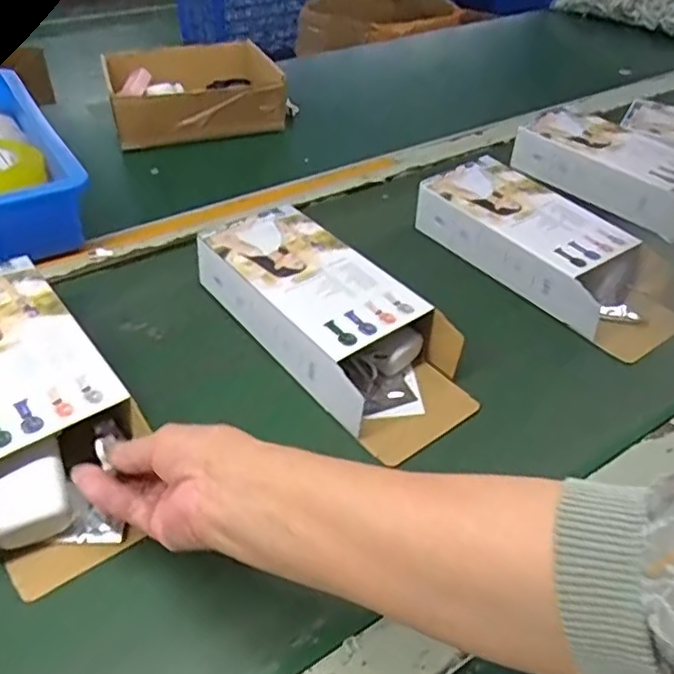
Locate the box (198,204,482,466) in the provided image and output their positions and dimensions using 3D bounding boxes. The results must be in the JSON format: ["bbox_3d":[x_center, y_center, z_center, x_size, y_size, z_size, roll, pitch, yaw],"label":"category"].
[{"bbox_3d":[-0.005,-0.018,0.513,0.101,0.061,0.248,-28,46,-31],"label":"box"}]

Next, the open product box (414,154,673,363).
[{"bbox_3d":[0.195,-0.083,0.594,0.114,0.056,0.257,-32,51,-34],"label":"open product box"}]

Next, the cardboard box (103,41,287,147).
[{"bbox_3d":[-0.191,-0.327,0.846,0.212,0.054,0.210,-9,42,-14],"label":"cardboard box"}]

